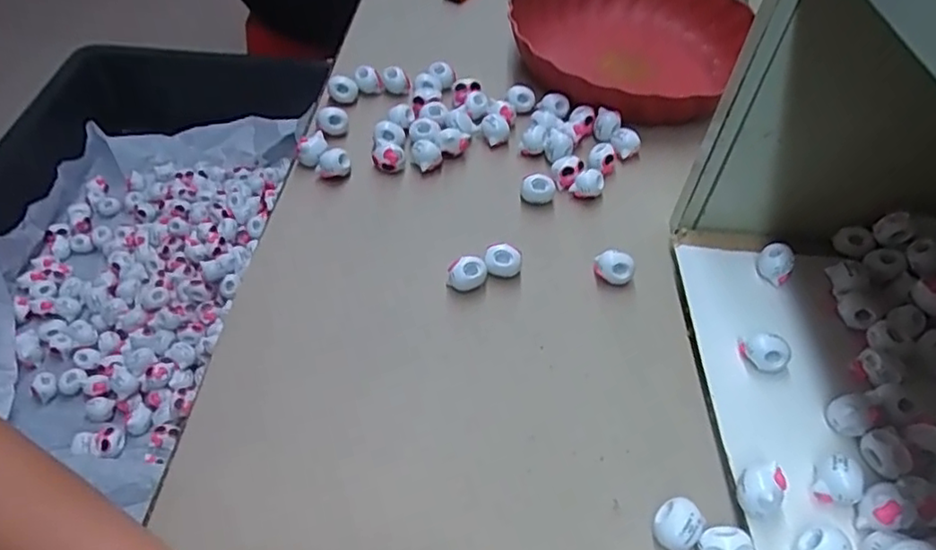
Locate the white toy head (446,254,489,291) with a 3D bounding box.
[{"bbox_3d":[0.000,-0.001,0.420,0.027,0.017,0.015,-8,49,-13],"label":"white toy head"}]

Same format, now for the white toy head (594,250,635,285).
[{"bbox_3d":[0.102,-0.004,0.433,0.026,0.020,0.017,2,48,-4],"label":"white toy head"}]

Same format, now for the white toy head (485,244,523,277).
[{"bbox_3d":[0.024,-0.009,0.428,0.025,0.020,0.019,3,48,-3],"label":"white toy head"}]

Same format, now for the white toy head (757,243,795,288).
[{"bbox_3d":[0.207,-0.008,0.420,0.021,0.020,0.020,28,51,19],"label":"white toy head"}]

